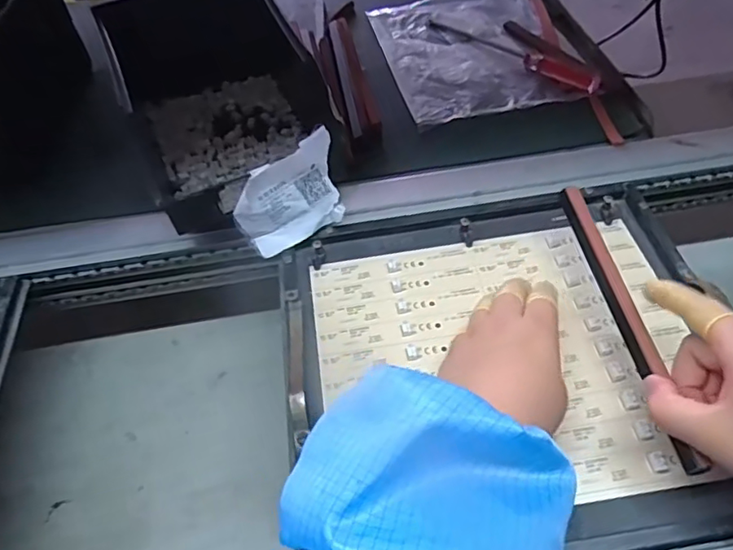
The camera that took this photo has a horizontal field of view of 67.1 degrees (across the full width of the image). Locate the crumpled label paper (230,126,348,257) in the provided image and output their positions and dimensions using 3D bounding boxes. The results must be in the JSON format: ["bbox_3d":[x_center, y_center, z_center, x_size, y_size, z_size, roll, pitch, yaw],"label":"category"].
[{"bbox_3d":[-0.059,-0.061,0.442,0.094,0.070,0.012,-29,33,3],"label":"crumpled label paper"}]

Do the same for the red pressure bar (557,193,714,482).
[{"bbox_3d":[0.167,0.023,0.359,0.015,0.011,0.206,-8,56,-2],"label":"red pressure bar"}]

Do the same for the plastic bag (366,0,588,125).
[{"bbox_3d":[0.118,-0.262,0.636,0.189,0.014,0.247,-10,49,-4],"label":"plastic bag"}]

